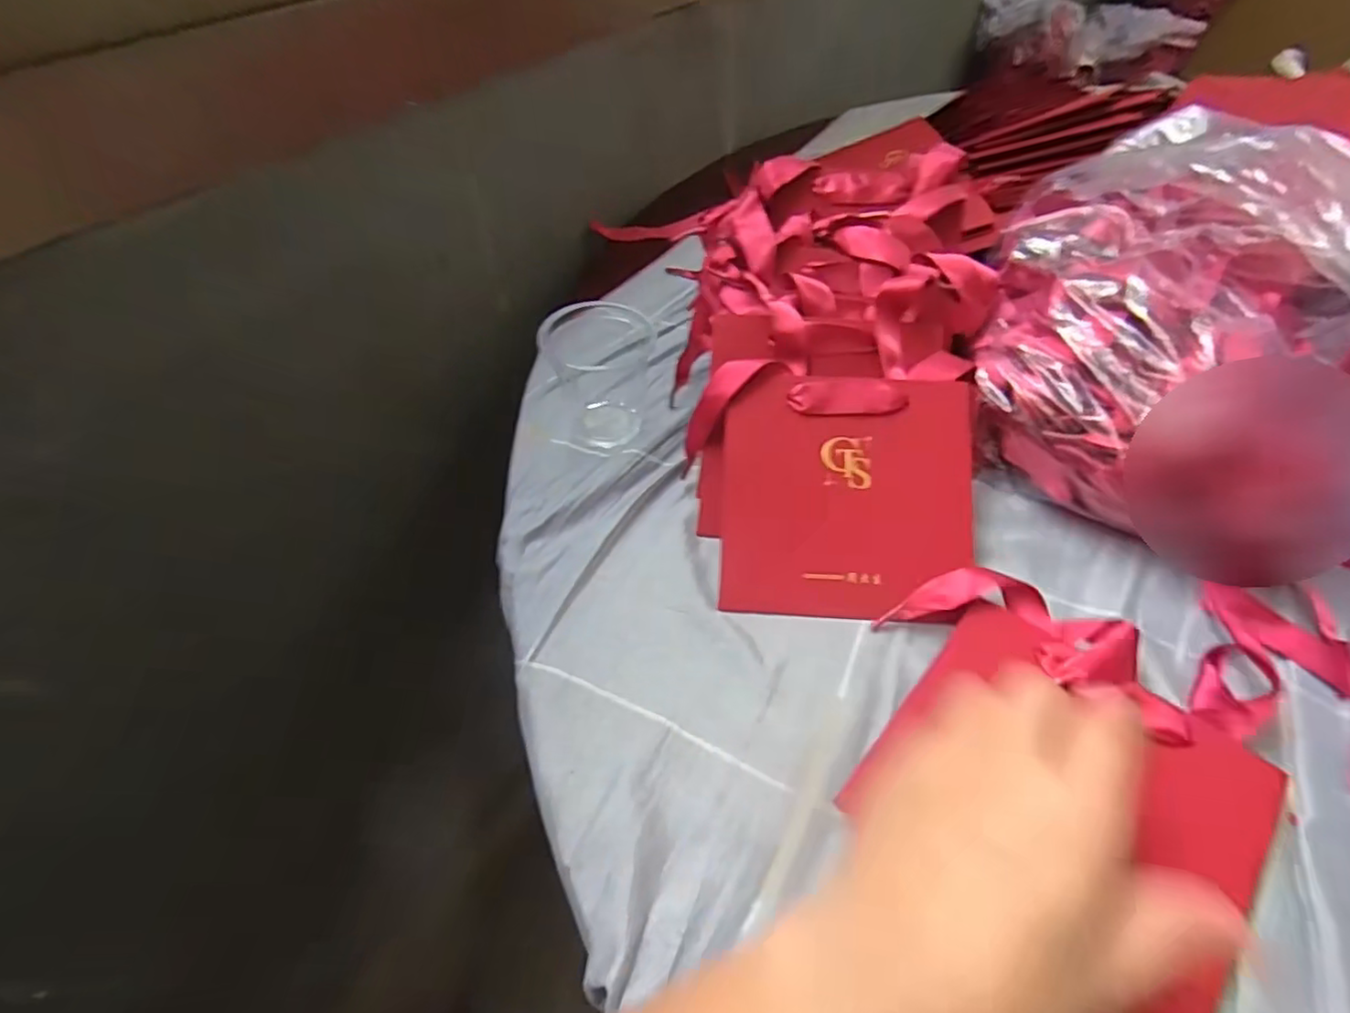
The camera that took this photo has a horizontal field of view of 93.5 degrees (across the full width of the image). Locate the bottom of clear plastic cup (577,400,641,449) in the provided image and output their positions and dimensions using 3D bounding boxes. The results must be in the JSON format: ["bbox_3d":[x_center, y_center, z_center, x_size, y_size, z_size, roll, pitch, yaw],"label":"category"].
[{"bbox_3d":[-0.046,-0.059,0.451,0.042,0.004,0.048,-2,50,-1],"label":"bottom of clear plastic cup"}]

